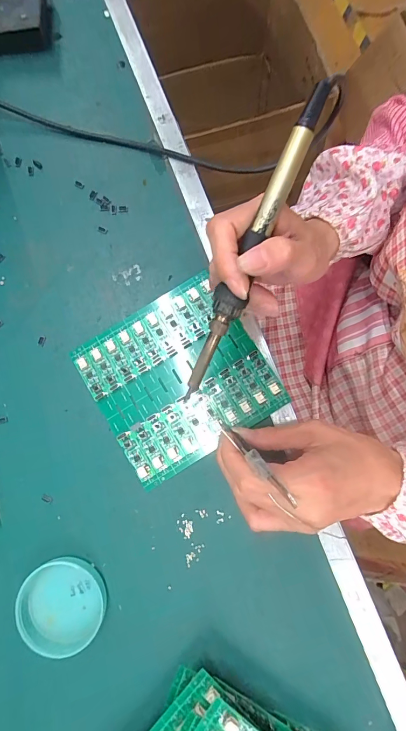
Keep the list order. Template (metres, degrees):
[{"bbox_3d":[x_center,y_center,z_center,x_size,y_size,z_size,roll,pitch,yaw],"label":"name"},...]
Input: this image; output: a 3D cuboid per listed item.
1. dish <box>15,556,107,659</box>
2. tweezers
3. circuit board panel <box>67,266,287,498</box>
[{"bbox_3d":[-0.106,0.182,0.276,0.060,0.018,0.063,0,80,1],"label":"dish"},{"bbox_3d":[0.029,0.057,0.244,0.007,0.117,0.011,-37,106,-6],"label":"tweezers"},{"bbox_3d":[-0.022,0.008,0.308,0.138,0.010,0.133,-31,81,-5],"label":"circuit board panel"}]

